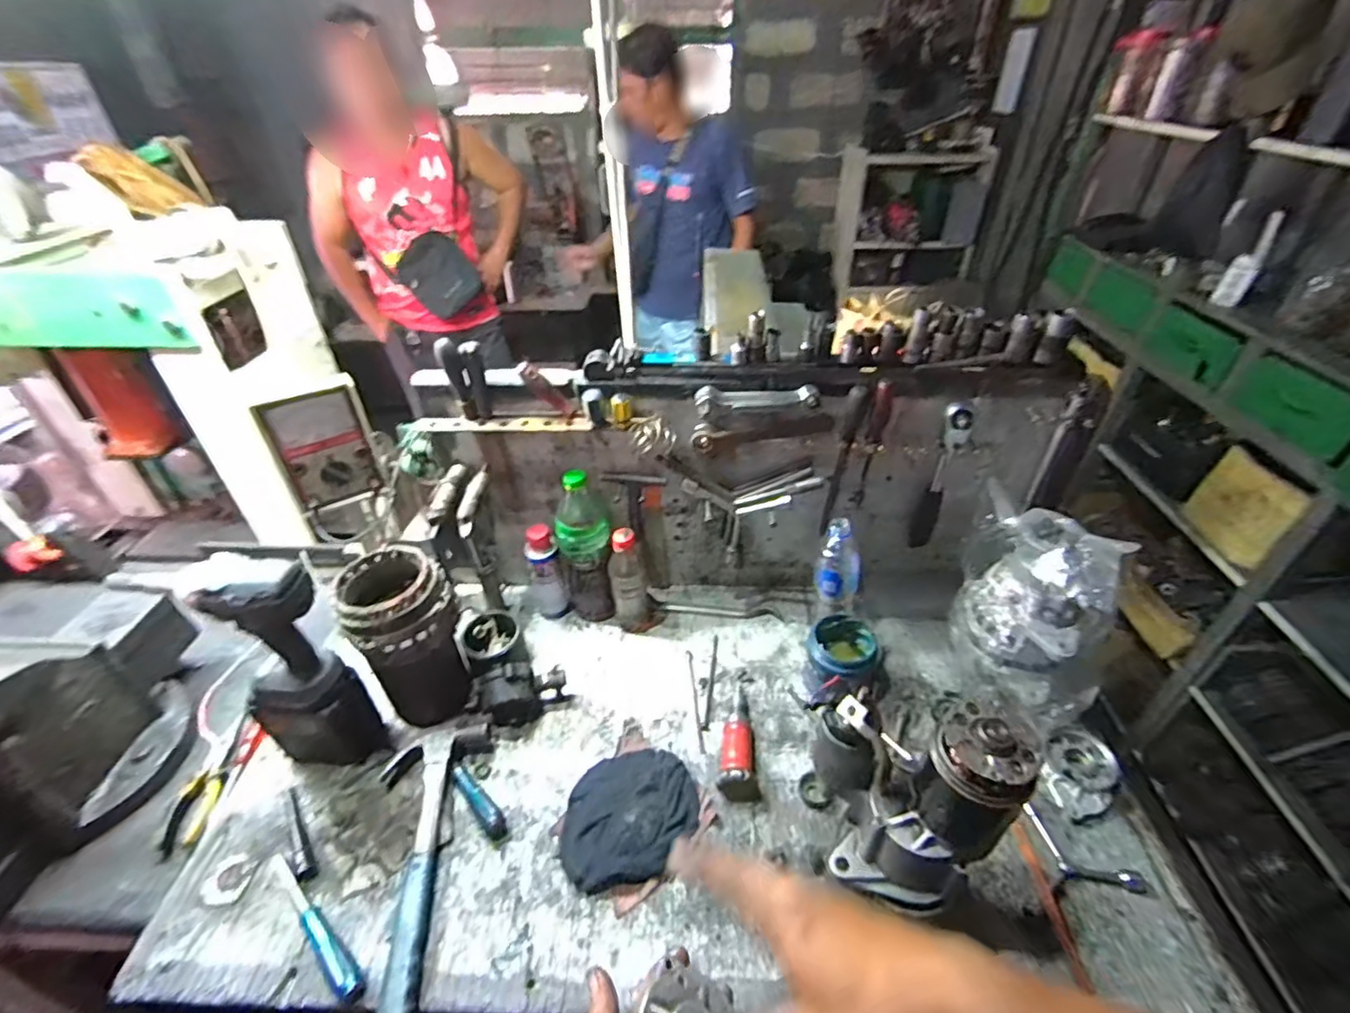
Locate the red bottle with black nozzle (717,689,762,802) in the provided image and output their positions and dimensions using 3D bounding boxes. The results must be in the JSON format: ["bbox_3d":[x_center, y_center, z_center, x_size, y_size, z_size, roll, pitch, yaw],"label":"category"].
[{"bbox_3d":[0.085,0.298,0.785,0.051,0.053,0.159,2,38,4],"label":"red bottle with black nozzle"}]

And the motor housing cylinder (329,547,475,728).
[{"bbox_3d":[-0.358,0.178,0.814,0.121,0.235,0.128,-17,41,-20],"label":"motor housing cylinder"}]

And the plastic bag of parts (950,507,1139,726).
[{"bbox_3d":[0.465,0.123,0.791,0.119,0.254,0.215,-9,39,-11],"label":"plastic bag of parts"}]

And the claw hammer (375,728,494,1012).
[{"bbox_3d":[-0.307,0.406,0.672,0.117,0.032,0.321,-1,38,0],"label":"claw hammer"}]

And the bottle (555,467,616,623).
[{"bbox_3d":[-0.134,0.064,0.904,0.076,0.258,0.073,-7,38,-8],"label":"bottle"}]

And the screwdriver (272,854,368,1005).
[{"bbox_3d":[-0.392,0.448,0.639,0.194,0.030,0.024,26,45,30],"label":"screwdriver"}]

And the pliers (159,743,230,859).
[{"bbox_3d":[-0.621,0.375,0.781,0.048,0.025,0.149,-8,39,-10],"label":"pliers"}]

